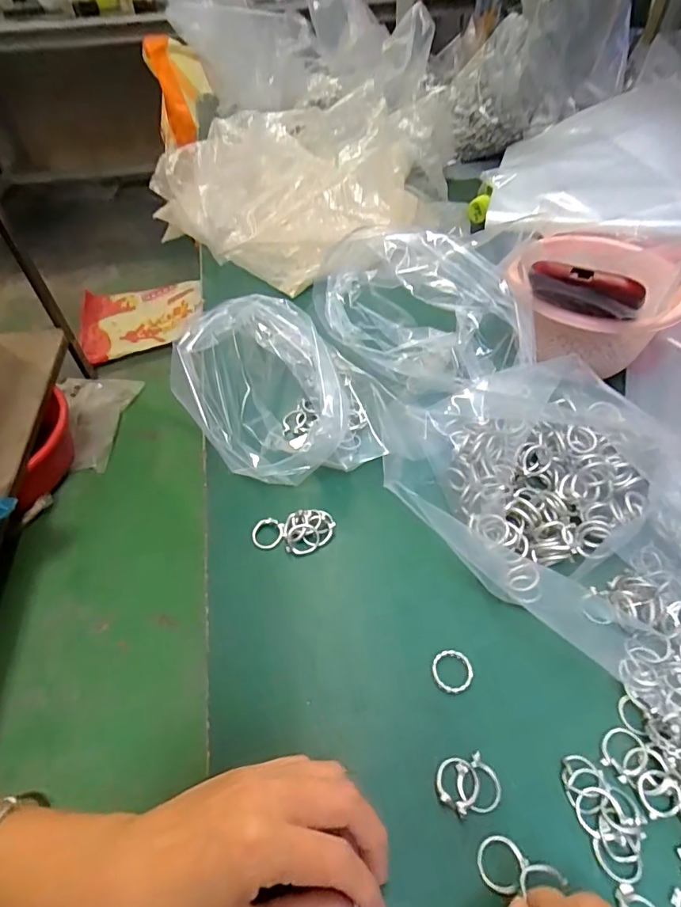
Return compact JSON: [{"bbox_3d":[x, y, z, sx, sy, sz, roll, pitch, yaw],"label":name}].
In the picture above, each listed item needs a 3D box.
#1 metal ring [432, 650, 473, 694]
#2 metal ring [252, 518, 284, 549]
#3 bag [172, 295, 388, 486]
[{"bbox_3d":[0.067,0.130,0.291,0.023,0.007,0.023,-1,50,2],"label":"metal ring"},{"bbox_3d":[-0.053,0.057,0.353,0.023,0.004,0.023,-1,50,2],"label":"metal ring"},{"bbox_3d":[-0.048,-0.057,0.393,0.161,0.090,0.149,-9,50,-5],"label":"bag"}]

